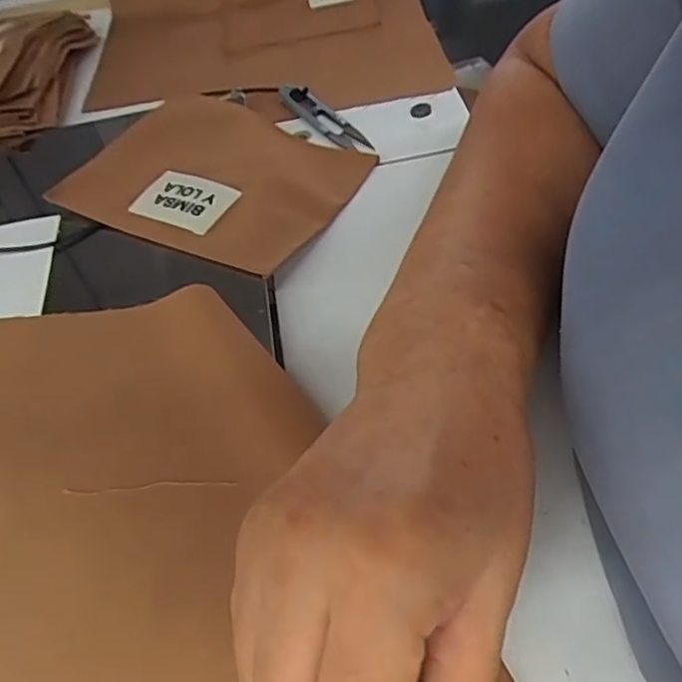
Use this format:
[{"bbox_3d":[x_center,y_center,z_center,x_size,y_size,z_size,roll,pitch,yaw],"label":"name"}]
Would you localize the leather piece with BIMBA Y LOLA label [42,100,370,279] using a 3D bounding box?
[{"bbox_3d":[-0.091,-0.116,0.415,0.193,0.016,0.145,21,54,18],"label":"leather piece with BIMBA Y LOLA label"}]

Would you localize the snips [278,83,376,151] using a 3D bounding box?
[{"bbox_3d":[-0.013,-0.166,0.464,0.019,0.007,0.100,-35,54,-17],"label":"snips"}]

